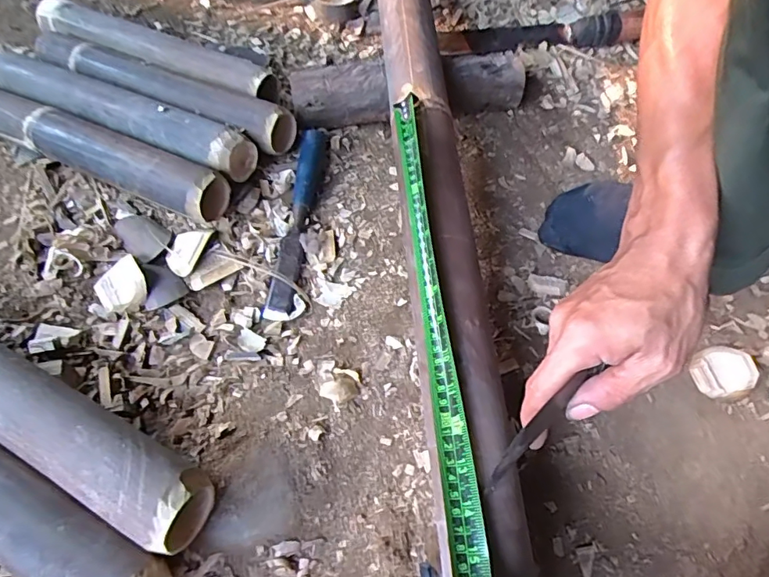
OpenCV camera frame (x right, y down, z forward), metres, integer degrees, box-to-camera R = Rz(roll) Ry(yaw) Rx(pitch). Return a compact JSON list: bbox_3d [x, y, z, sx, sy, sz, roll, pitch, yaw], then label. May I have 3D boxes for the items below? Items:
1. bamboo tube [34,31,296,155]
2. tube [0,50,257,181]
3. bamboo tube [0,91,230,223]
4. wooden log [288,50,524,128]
[{"bbox_3d":[-0.277,-0.238,0.600,0.381,0.061,0.058,23,60,15],"label":"bamboo tube"},{"bbox_3d":[-0.317,-0.209,0.566,0.379,0.041,0.056,23,60,15],"label":"tube"},{"bbox_3d":[-0.338,-0.158,0.551,0.384,0.062,0.057,24,60,15],"label":"bamboo tube"},{"bbox_3d":[0.027,-0.236,0.596,0.270,0.065,0.064,-6,57,-3],"label":"wooden log"}]

